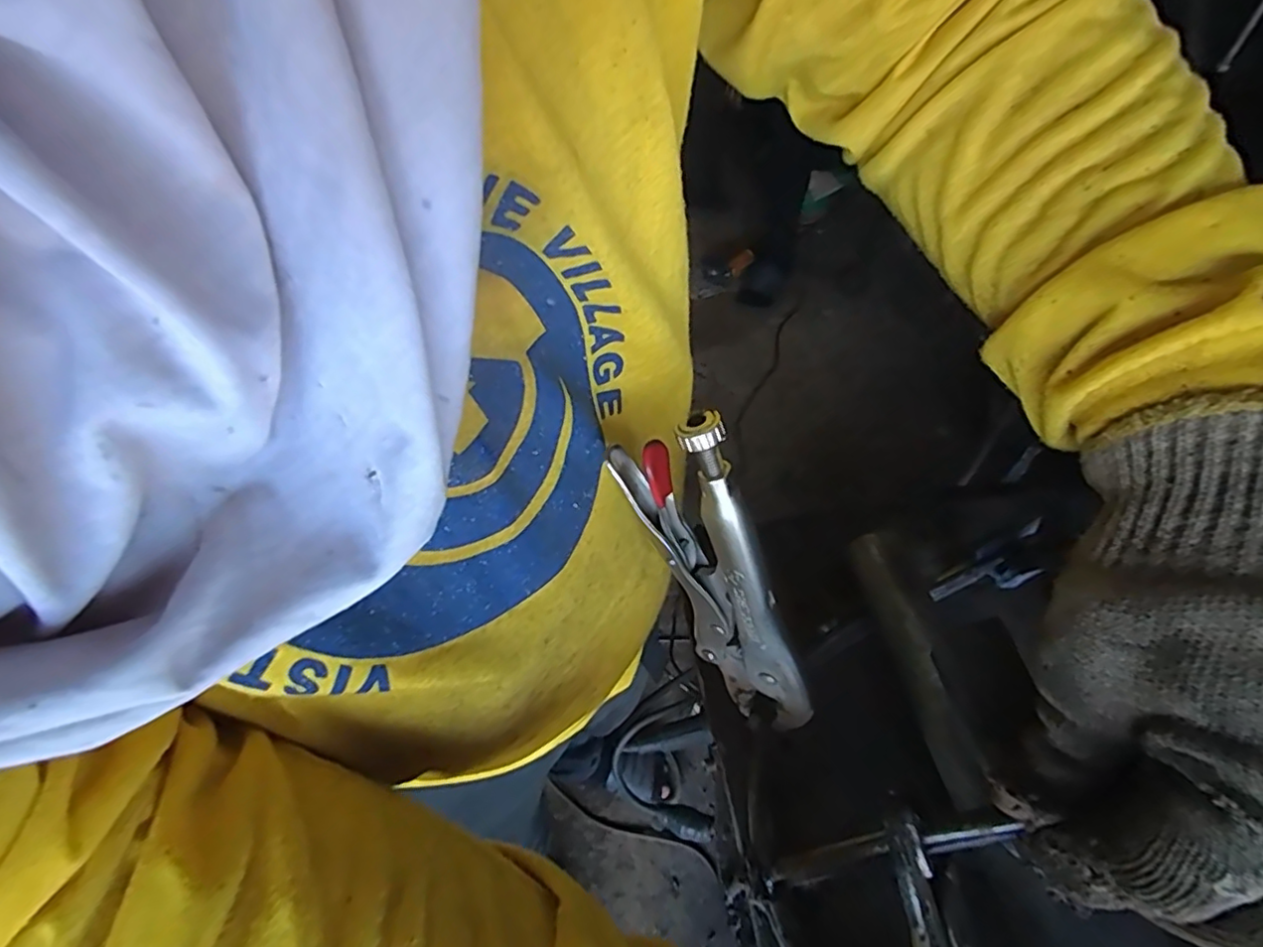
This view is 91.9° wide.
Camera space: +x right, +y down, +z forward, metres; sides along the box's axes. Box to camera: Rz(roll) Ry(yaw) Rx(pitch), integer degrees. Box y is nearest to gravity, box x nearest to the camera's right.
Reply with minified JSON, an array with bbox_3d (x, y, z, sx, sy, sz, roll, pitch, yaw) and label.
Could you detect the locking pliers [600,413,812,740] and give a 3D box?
[{"bbox_3d":[0.036,0.051,0.251,0.023,0.178,0.045,-36,34,-18],"label":"locking pliers"}]

